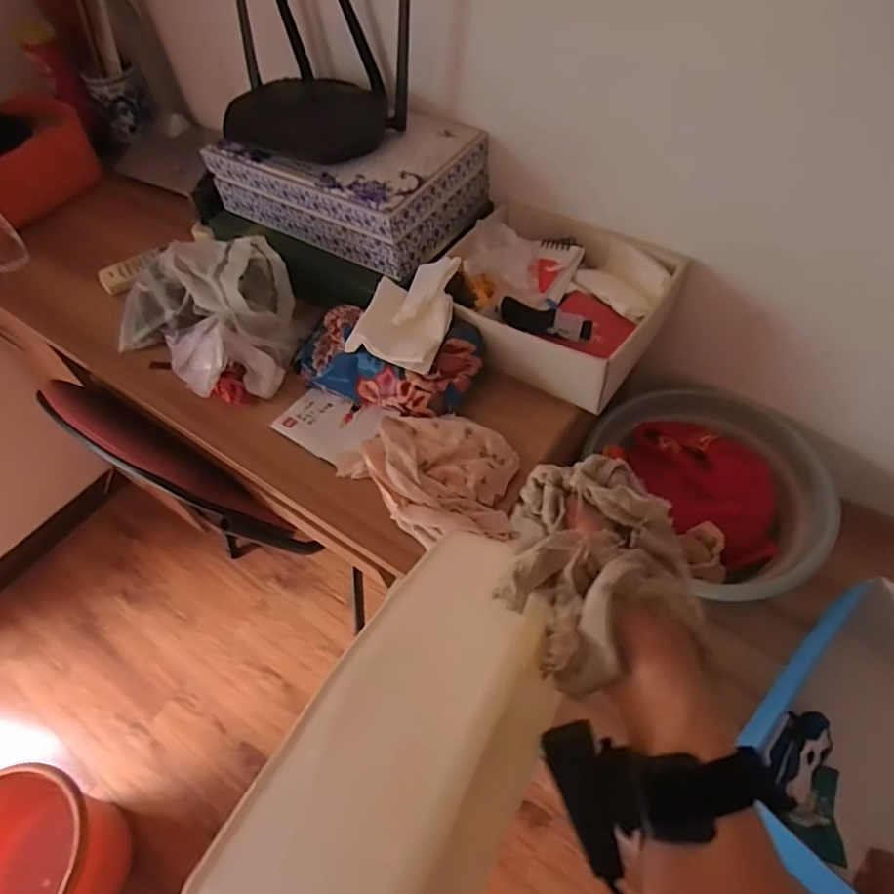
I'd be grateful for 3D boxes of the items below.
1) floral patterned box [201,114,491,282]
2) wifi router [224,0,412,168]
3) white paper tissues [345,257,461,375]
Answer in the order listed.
[{"bbox_3d":[-0.143,-0.382,0.802,0.347,0.100,0.207,26,61,21],"label":"floral patterned box"},{"bbox_3d":[-0.172,-0.499,0.726,0.284,0.180,0.185,24,60,20],"label":"wifi router"},{"bbox_3d":[-0.050,-0.165,0.689,0.110,0.039,0.152,12,57,13],"label":"white paper tissues"}]

